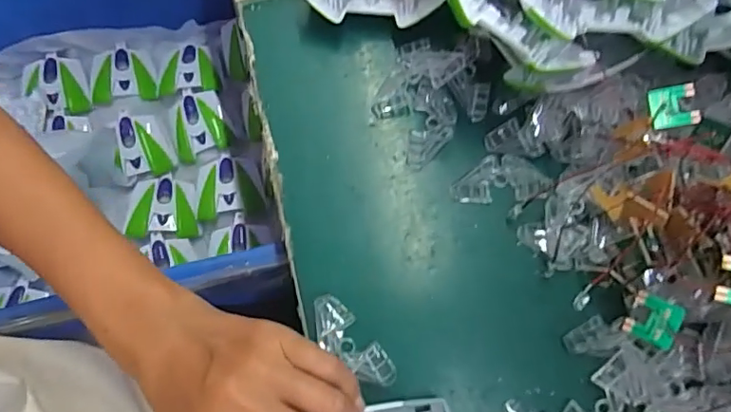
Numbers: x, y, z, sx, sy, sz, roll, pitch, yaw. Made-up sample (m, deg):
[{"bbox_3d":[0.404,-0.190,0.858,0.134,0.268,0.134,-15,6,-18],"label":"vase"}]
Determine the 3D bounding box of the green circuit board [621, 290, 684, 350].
[{"bbox_3d":[0.163,0.064,0.298,0.026,0.004,0.025,25,87,25],"label":"green circuit board"}]

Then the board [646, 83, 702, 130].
[{"bbox_3d":[0.188,-0.060,0.323,0.025,0.006,0.026,-9,74,29],"label":"board"}]

